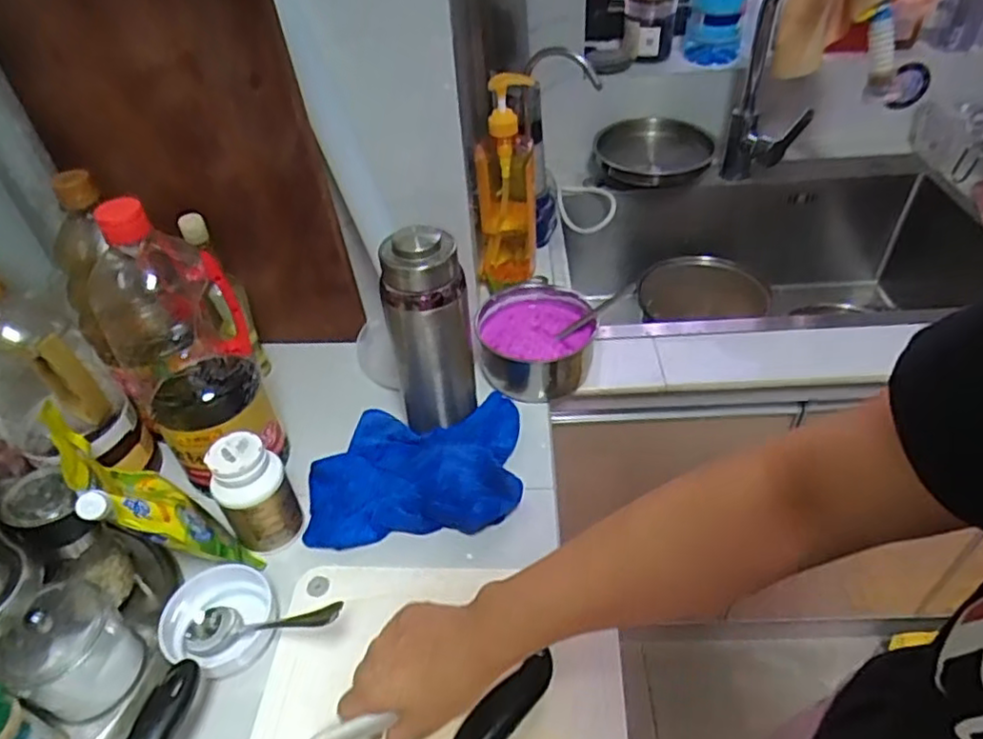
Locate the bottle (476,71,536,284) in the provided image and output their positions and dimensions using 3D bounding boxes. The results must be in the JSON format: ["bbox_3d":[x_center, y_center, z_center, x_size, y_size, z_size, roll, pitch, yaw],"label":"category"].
[{"bbox_3d":[0.020,-0.243,0.847,0.077,0.254,0.082,-2,43,3],"label":"bottle"}]

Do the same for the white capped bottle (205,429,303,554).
[{"bbox_3d":[-0.214,0.109,0.592,0.059,0.103,0.055,-11,43,-7],"label":"white capped bottle"}]

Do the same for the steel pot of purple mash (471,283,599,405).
[{"bbox_3d":[0.051,-0.032,0.764,0.136,0.069,0.134,-3,43,2],"label":"steel pot of purple mash"}]

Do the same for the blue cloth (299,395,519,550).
[{"bbox_3d":[-0.075,0.098,0.656,0.213,0.028,0.143,-8,43,-4],"label":"blue cloth"}]

